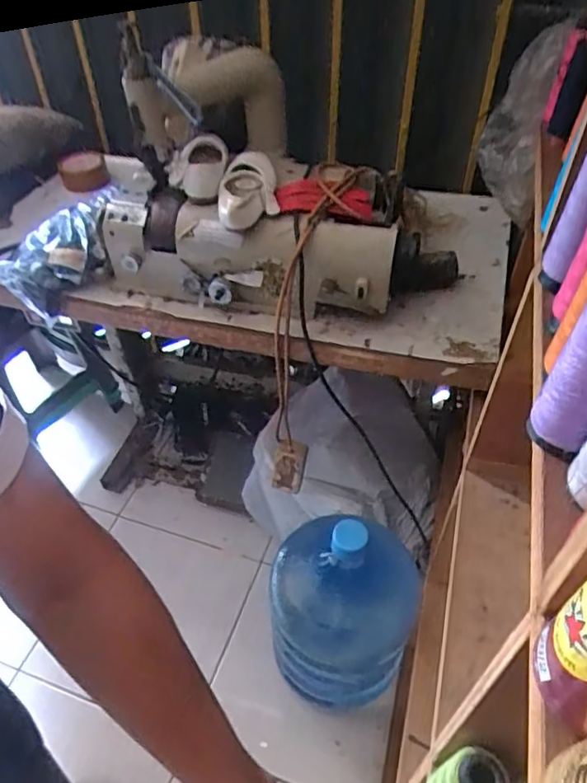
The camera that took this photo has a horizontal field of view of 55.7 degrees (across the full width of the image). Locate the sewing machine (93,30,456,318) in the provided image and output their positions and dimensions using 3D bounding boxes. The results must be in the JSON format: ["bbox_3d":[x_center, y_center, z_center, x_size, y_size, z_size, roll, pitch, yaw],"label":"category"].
[{"bbox_3d":[-0.013,-0.319,0.849,0.533,0.273,0.300,17,49,16],"label":"sewing machine"}]

